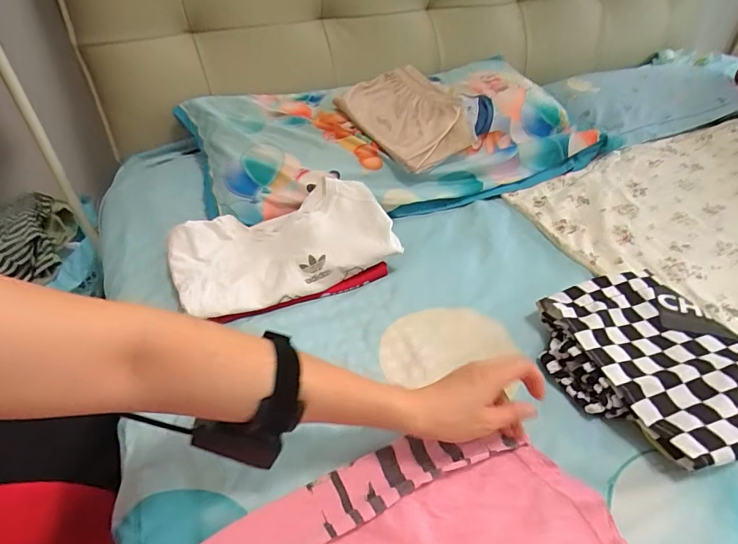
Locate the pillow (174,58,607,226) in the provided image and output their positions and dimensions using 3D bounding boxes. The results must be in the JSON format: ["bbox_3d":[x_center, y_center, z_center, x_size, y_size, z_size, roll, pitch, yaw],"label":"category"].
[{"bbox_3d":[0.029,-0.262,0.842,0.682,0.132,0.348,-15,39,-15],"label":"pillow"}]

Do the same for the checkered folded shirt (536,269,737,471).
[{"bbox_3d":[0.313,0.093,0.473,0.207,0.046,0.220,-16,40,-16],"label":"checkered folded shirt"}]

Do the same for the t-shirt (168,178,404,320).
[{"bbox_3d":[-0.122,-0.045,0.619,0.294,0.033,0.189,-20,47,-14],"label":"t-shirt"}]

